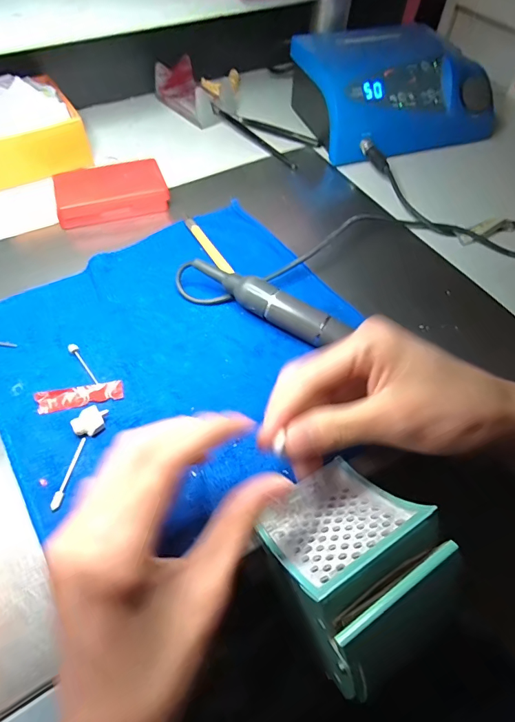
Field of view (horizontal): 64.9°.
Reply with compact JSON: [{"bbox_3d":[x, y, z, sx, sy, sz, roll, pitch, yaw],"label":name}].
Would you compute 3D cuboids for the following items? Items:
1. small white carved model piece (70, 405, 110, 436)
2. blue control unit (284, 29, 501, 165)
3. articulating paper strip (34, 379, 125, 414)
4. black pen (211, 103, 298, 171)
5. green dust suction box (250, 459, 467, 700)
[{"bbox_3d":[-0.115,0.042,0.280,0.023,0.013,0.015,-24,63,-18],"label":"small white carved model piece"},{"bbox_3d":[0.159,-0.338,0.503,0.224,0.075,0.199,-25,61,-17],"label":"blue control unit"},{"bbox_3d":[-0.129,0.025,0.296,0.059,0.004,0.017,-10,59,-10],"label":"articulating paper strip"},{"bbox_3d":[-0.005,-0.280,0.501,0.014,0.007,0.154,-36,67,-23],"label":"black pen"},{"bbox_3d":[0.049,0.098,0.224,0.082,0.063,0.080,-29,64,-20],"label":"green dust suction box"}]

